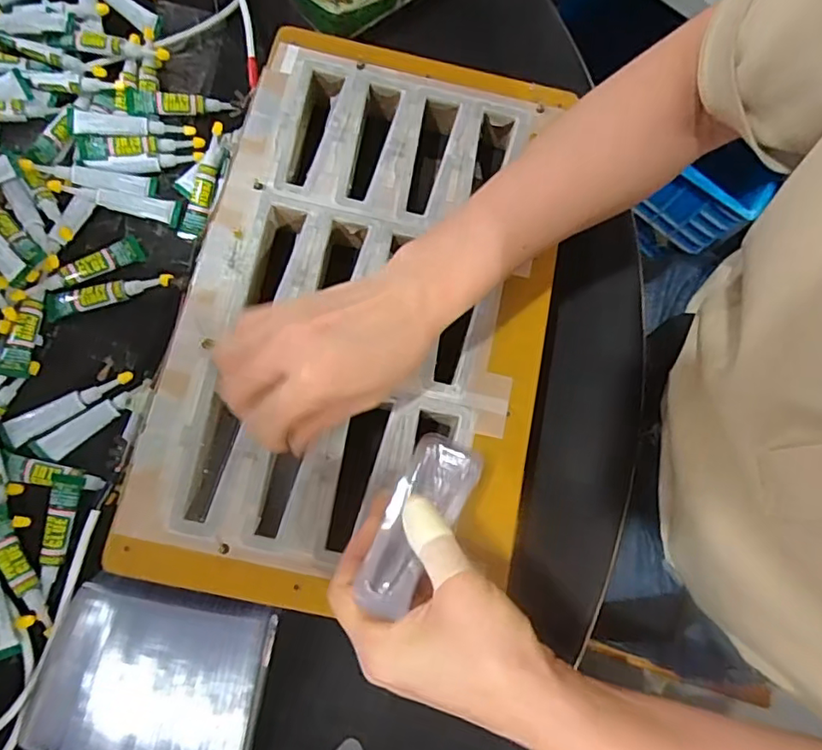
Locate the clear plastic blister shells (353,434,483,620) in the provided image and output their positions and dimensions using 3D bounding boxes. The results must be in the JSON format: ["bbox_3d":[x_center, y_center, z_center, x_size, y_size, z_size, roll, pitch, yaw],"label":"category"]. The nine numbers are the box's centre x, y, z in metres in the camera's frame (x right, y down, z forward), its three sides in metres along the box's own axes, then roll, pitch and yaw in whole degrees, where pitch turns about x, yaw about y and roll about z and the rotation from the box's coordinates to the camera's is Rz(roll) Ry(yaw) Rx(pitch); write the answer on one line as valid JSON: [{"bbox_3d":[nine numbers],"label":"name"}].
[{"bbox_3d":[0.003,0.078,0.310,0.038,0.029,0.105,28,42,6],"label":"clear plastic blister shells"}]

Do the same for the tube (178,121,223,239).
[{"bbox_3d":[-0.147,-0.137,0.411,0.018,0.006,0.082,15,90,3],"label":"tube"}]

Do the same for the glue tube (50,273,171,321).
[{"bbox_3d":[-0.204,-0.057,0.390,0.082,0.008,0.018,-16,78,-10],"label":"glue tube"}]

